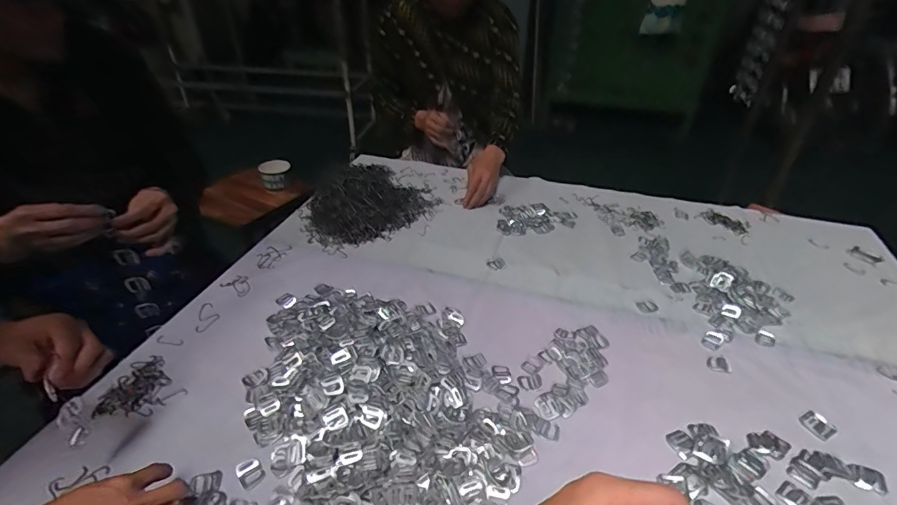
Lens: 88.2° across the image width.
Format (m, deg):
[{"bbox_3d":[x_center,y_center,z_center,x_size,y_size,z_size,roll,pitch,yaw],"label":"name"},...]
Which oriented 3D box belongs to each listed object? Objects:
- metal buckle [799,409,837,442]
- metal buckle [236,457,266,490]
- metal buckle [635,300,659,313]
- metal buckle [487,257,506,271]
[{"bbox_3d":[0.479,0.223,0.599,0.035,0.004,0.036,-15,39,-21],"label":"metal buckle"},{"bbox_3d":[-0.229,0.255,0.535,0.027,0.008,0.034,-25,44,-32],"label":"metal buckle"},{"bbox_3d":[0.337,0.090,0.784,0.034,0.004,0.025,-5,36,-10],"label":"metal buckle"},{"bbox_3d":[0.092,0.022,0.872,0.038,0.004,0.026,-23,42,-30],"label":"metal buckle"}]

